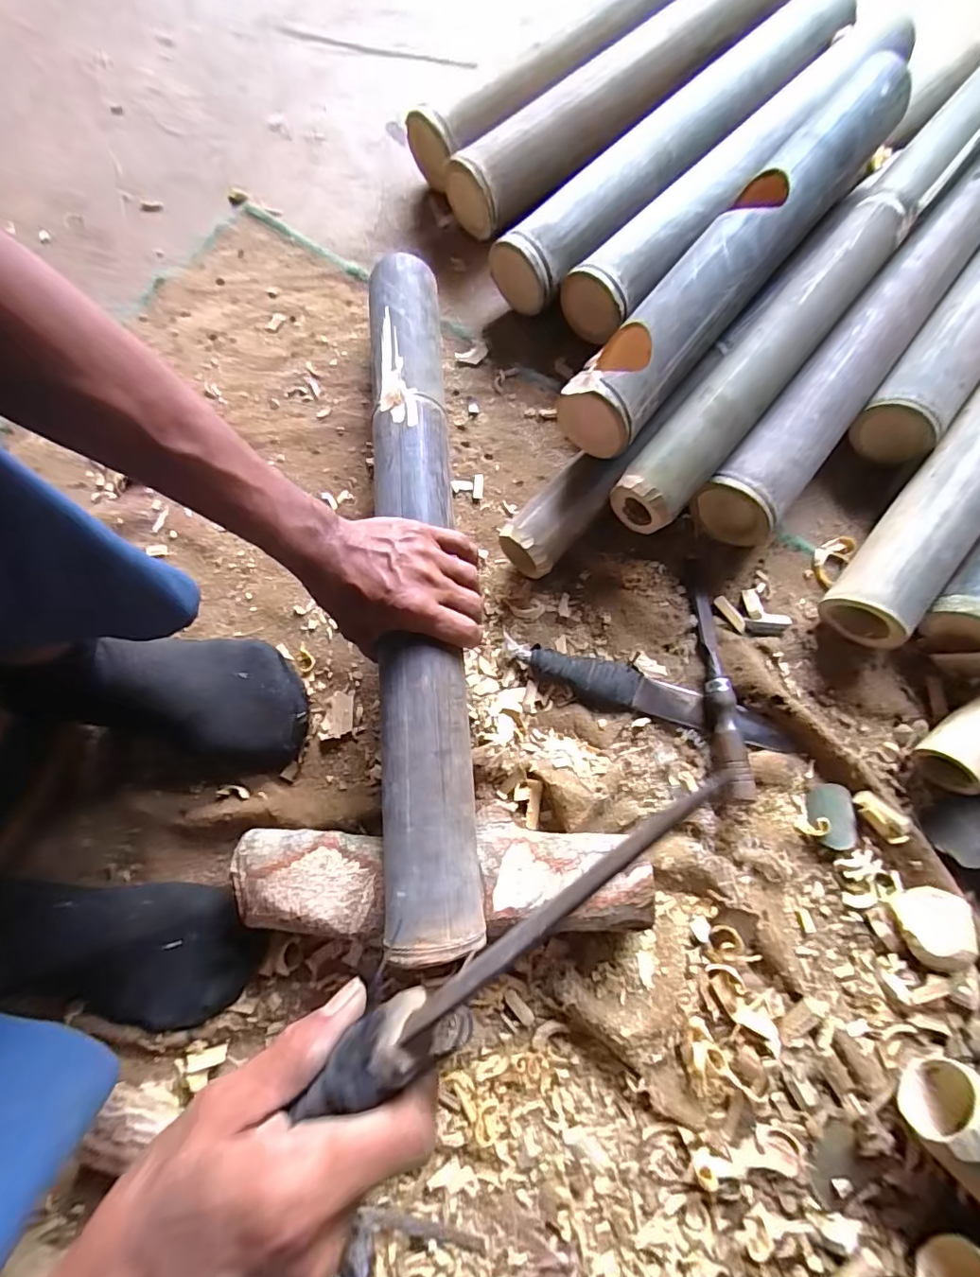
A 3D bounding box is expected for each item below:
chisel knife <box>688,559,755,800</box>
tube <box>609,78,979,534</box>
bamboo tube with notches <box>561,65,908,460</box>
[{"bbox_3d":[0.211,0.033,0.485,0.022,0.035,0.224,-1,76,-1],"label":"chisel knife"},{"bbox_3d":[0.325,-0.349,0.517,0.069,0.081,0.611,39,79,8],"label":"tube"},{"bbox_3d":[0.234,-0.368,0.490,0.083,0.061,0.491,39,79,8],"label":"bamboo tube with notches"}]

